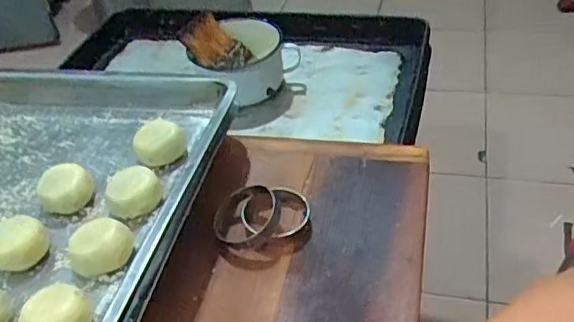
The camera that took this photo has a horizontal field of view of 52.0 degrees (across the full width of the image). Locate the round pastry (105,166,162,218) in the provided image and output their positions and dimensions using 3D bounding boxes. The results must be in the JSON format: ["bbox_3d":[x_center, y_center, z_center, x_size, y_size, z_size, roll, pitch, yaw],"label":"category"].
[{"bbox_3d":[-0.147,0.029,0.566,0.050,0.021,0.047,-5,40,4],"label":"round pastry"}]

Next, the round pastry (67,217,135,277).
[{"bbox_3d":[-0.162,0.074,0.514,0.050,0.029,0.042,-11,40,-4],"label":"round pastry"}]

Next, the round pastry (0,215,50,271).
[{"bbox_3d":[-0.241,0.076,0.530,0.048,0.037,0.043,-29,44,-24],"label":"round pastry"}]

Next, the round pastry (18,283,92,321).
[{"bbox_3d":[-0.178,0.124,0.457,0.047,0.034,0.049,-5,40,4],"label":"round pastry"}]

